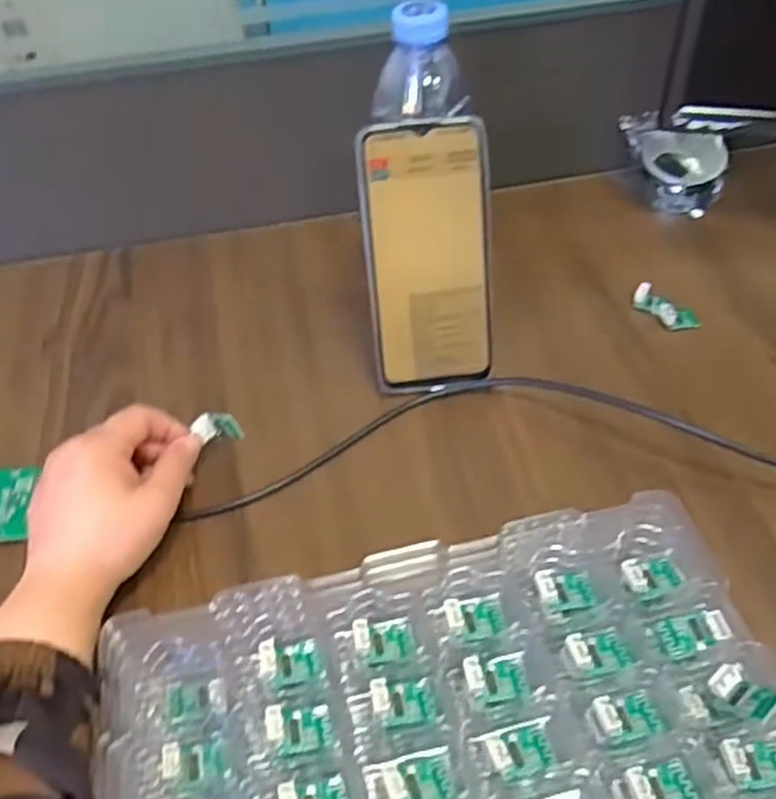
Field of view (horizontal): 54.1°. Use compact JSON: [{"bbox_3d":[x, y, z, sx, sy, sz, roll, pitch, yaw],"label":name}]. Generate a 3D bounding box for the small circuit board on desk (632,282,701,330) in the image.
[{"bbox_3d":[0.196,-0.065,0.539,0.049,0.007,0.023,34,57,29],"label":"small circuit board on desk"}]

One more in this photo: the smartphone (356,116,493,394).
[{"bbox_3d":[0.026,-0.085,0.469,0.077,0.164,0.009,-6,20,-3],"label":"smartphone"}]

